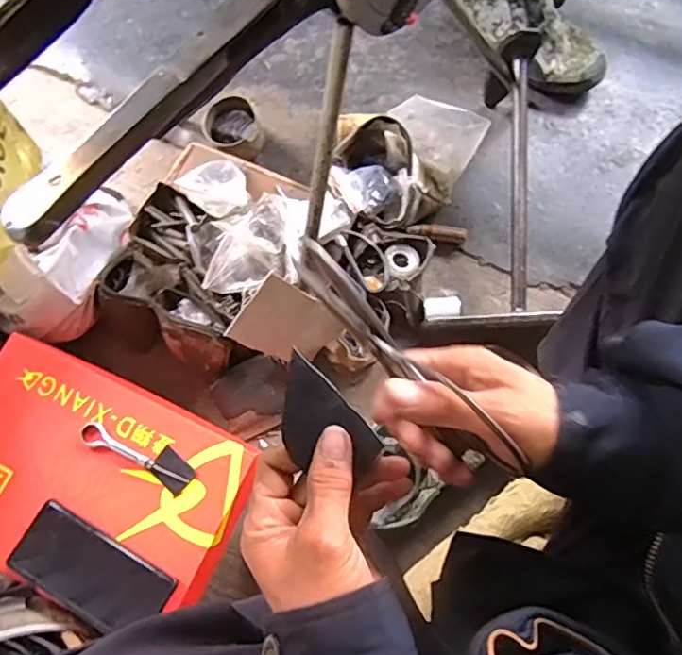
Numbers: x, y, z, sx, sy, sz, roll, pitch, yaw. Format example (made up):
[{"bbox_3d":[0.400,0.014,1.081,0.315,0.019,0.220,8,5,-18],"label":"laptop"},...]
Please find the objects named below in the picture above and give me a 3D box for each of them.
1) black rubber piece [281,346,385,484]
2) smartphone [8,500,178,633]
[{"bbox_3d":[-0.013,0.055,0.330,0.042,0.004,0.074,-42,96,-4],"label":"black rubber piece"},{"bbox_3d":[-0.255,0.250,0.583,0.161,0.009,0.075,29,77,8],"label":"smartphone"}]

